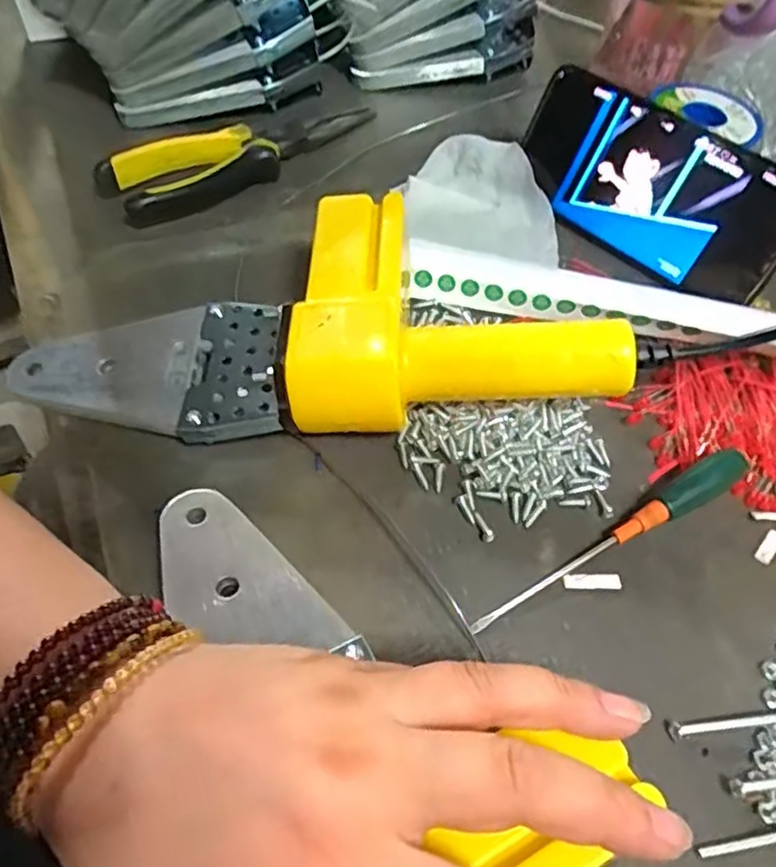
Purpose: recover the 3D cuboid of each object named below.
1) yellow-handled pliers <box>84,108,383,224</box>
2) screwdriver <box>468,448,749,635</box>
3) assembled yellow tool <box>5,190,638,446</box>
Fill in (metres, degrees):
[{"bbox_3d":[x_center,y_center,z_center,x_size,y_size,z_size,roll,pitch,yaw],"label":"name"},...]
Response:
[{"bbox_3d":[-0.079,-0.176,0.410,0.186,0.023,0.048,-28,62,-21],"label":"yellow-handled pliers"},{"bbox_3d":[0.098,0.044,0.280,0.145,0.018,0.015,-26,61,-20],"label":"screwdriver"},{"bbox_3d":[-0.038,-0.050,0.307,0.270,0.059,0.108,-1,55,-5],"label":"assembled yellow tool"}]

